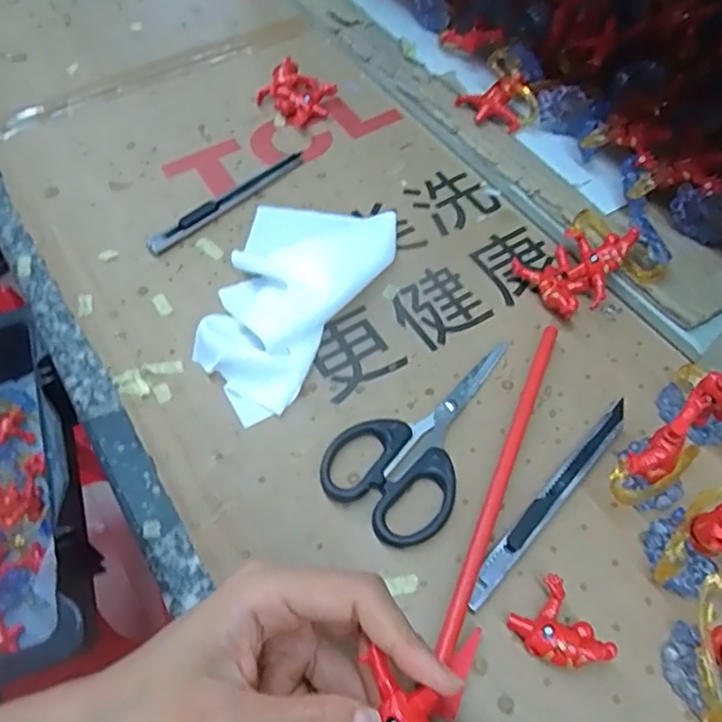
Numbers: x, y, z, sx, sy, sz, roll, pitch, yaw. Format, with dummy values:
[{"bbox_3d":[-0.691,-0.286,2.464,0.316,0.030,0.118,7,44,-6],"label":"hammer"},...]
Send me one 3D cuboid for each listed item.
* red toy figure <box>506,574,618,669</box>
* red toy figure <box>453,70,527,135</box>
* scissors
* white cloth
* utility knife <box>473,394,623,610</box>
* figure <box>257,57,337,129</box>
[{"bbox_3d":[0.083,0.115,0.260,0.029,0.016,0.036,-26,61,-15],"label":"red toy figure"},{"bbox_3d":[0.087,-0.174,0.413,0.043,0.027,0.028,6,58,4],"label":"red toy figure"},{"bbox_3d":[0.037,0.035,0.316,0.064,0.009,0.121,36,65,21],"label":"scissors"},{"bbox_3d":[-0.039,-0.038,0.358,0.088,0.020,0.154,12,59,8],"label":"white cloth"},{"bbox_3d":[0.092,0.066,0.296,0.010,0.007,0.129,39,66,22],"label":"utility knife"},{"bbox_3d":[-0.047,-0.198,0.456,0.053,0.014,0.045,31,63,18],"label":"figure"}]

